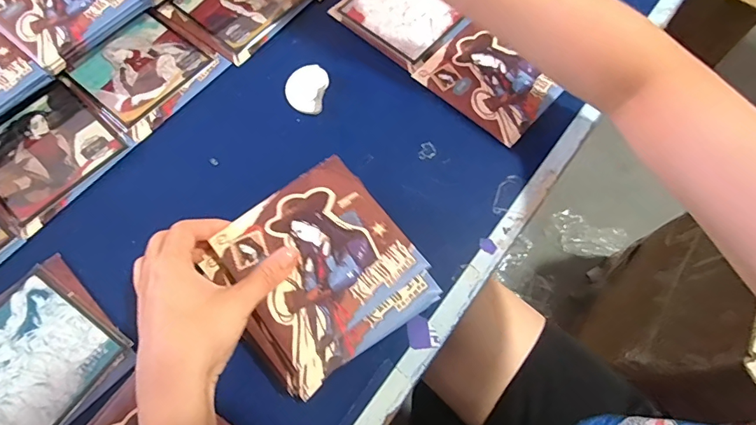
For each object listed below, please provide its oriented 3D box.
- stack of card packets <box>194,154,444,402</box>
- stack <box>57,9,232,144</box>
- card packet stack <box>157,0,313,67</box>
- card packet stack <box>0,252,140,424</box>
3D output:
[{"bbox_3d":[-0.045,0.042,0.333,0.130,0.017,0.134,-35,73,-14],"label":"stack of card packets"},{"bbox_3d":[-0.226,-0.137,0.431,0.114,0.004,0.116,36,71,13],"label":"stack"},{"bbox_3d":[-0.145,-0.221,0.465,0.115,0.008,0.120,38,72,13],"label":"card packet stack"},{"bbox_3d":[-0.259,0.109,0.329,0.118,0.005,0.117,41,73,14],"label":"card packet stack"}]

